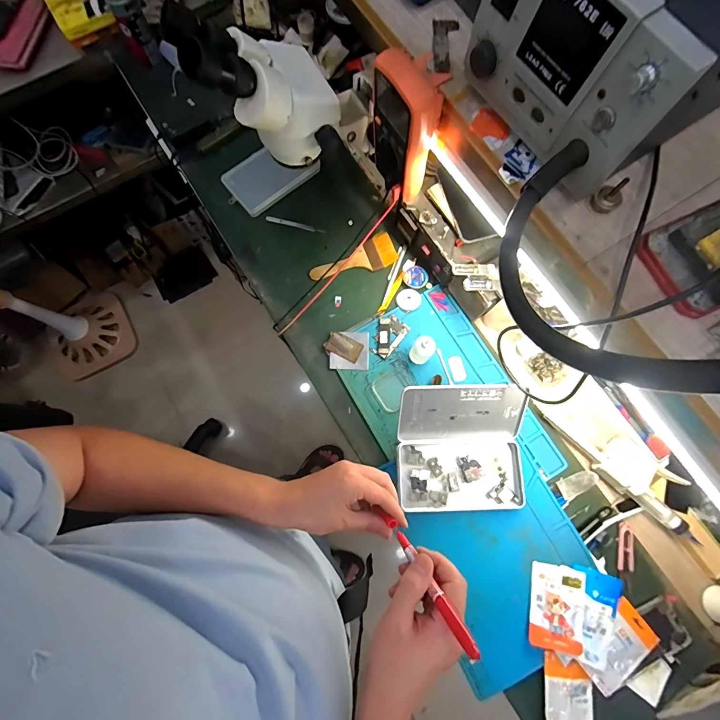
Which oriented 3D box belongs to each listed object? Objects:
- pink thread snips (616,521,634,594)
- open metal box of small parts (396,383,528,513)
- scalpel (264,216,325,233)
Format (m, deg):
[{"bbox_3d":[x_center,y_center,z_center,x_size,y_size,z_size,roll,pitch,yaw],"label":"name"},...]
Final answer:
[{"bbox_3d":[0.412,0.305,0.568,0.024,0.004,0.097,9,77,2],"label":"pink thread snips"},{"bbox_3d":[0.158,0.138,0.564,0.193,0.091,0.182,-2,76,0],"label":"open metal box of small parts"},{"bbox_3d":[-0.123,-0.264,0.714,0.119,0.009,0.013,14,77,3],"label":"scalpel"}]

